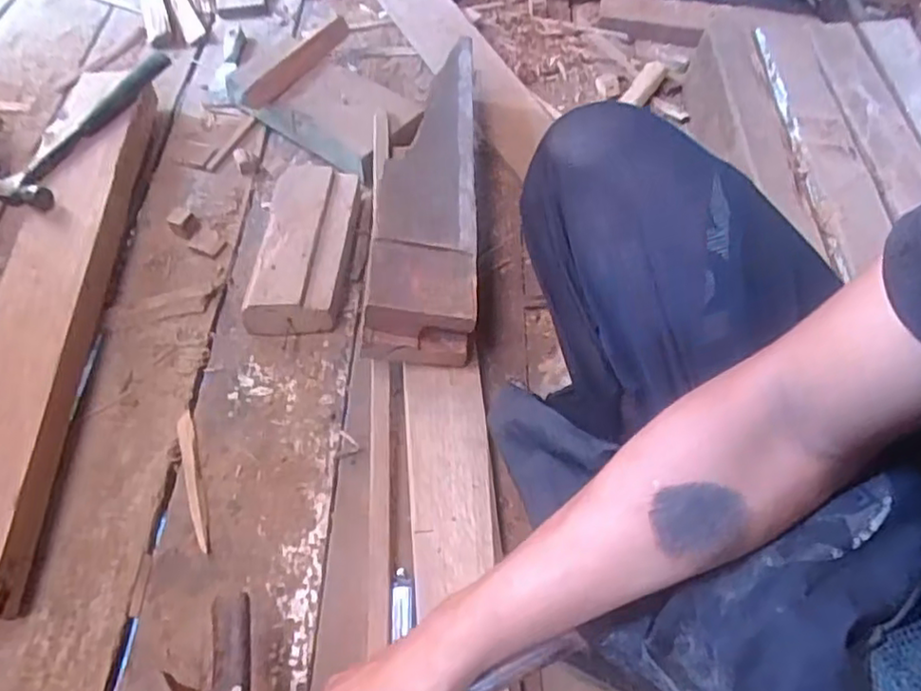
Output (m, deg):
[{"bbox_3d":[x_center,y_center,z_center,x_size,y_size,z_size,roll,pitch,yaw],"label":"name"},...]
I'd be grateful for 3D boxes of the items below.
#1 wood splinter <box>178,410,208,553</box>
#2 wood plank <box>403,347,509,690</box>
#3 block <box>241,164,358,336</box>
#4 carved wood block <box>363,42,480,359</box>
[{"bbox_3d":[-0.290,0.144,0.714,0.018,0.010,0.166,-16,57,-12],"label":"wood splinter"},{"bbox_3d":[-0.005,0.174,0.641,0.083,0.019,0.360,-5,56,-2],"label":"wood plank"},{"bbox_3d":[-0.201,-0.129,0.862,0.113,0.061,0.247,2,55,0],"label":"block"},{"bbox_3d":[-0.031,-0.193,0.824,0.117,0.116,0.472,2,56,2],"label":"carved wood block"}]

